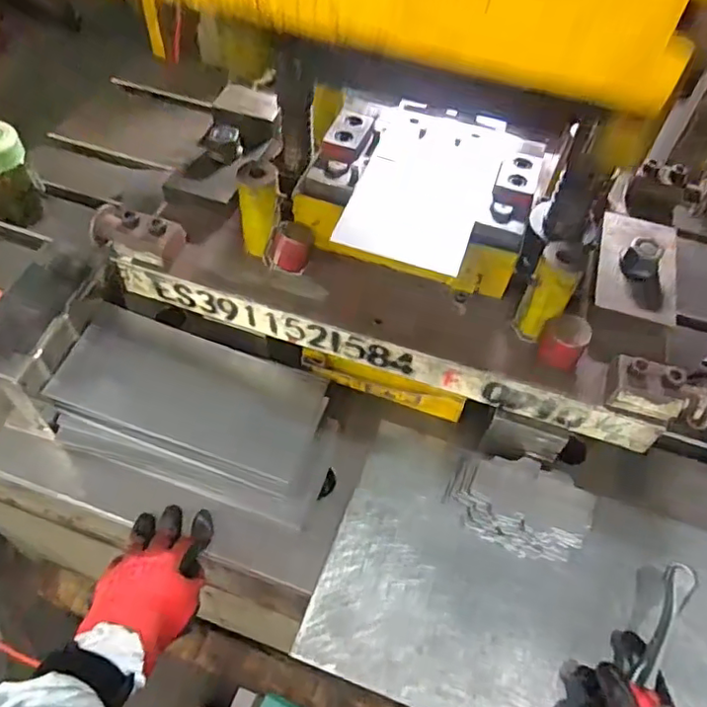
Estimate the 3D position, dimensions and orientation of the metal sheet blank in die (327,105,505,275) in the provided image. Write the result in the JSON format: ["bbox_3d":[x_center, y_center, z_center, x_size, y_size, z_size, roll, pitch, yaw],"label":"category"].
[{"bbox_3d":[0.073,-0.174,0.593,0.120,0.010,0.213,17,59,8],"label":"metal sheet blank in die"}]

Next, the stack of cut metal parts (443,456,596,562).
[{"bbox_3d":[0.168,0.154,0.601,0.140,0.043,0.090,14,54,6],"label":"stack of cut metal parts"}]

